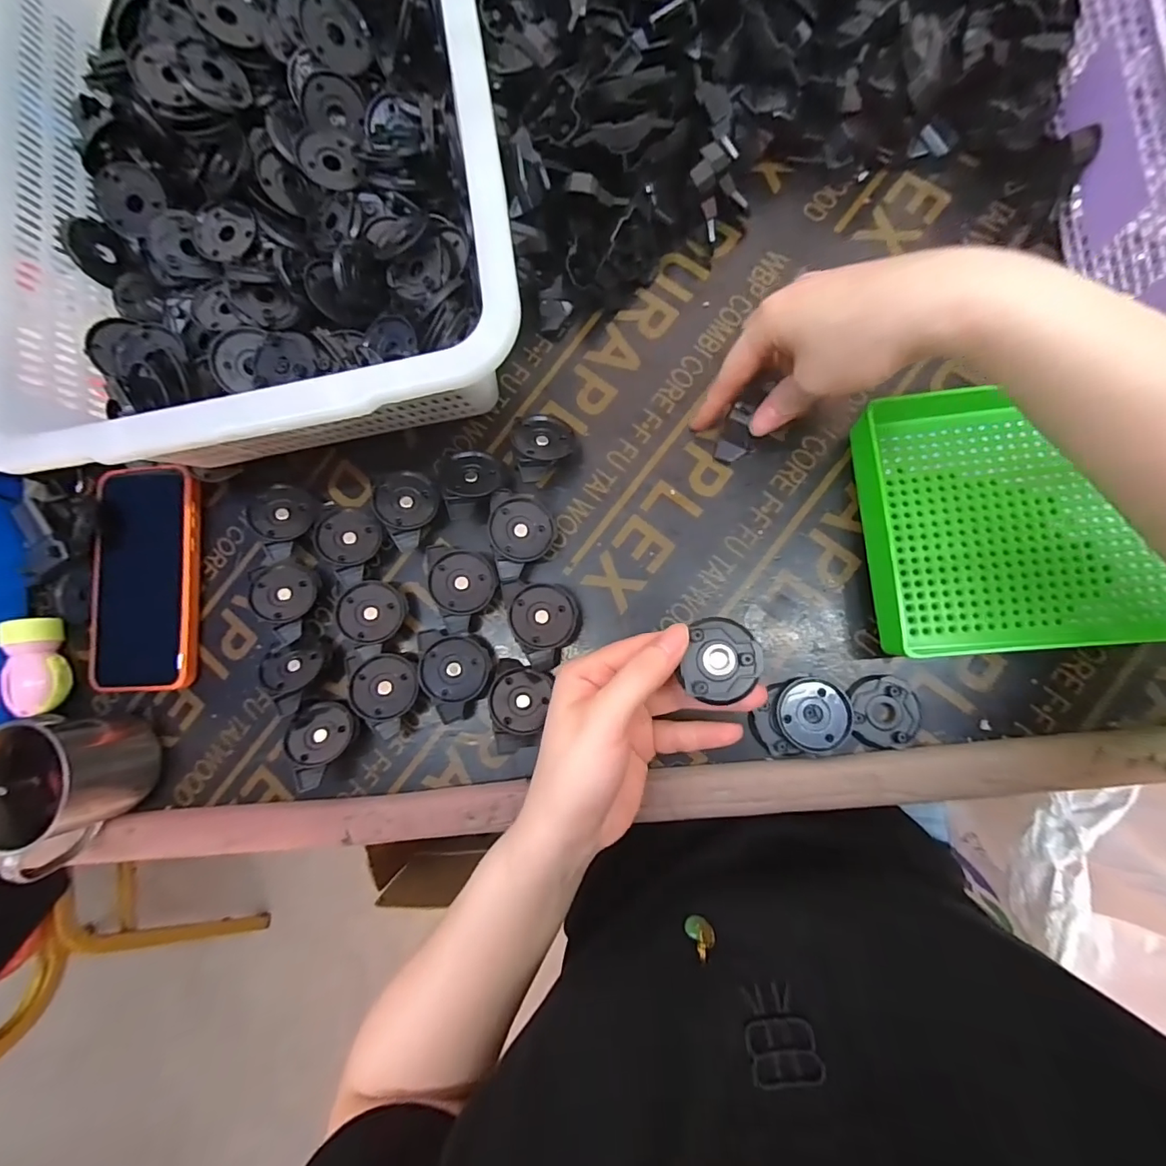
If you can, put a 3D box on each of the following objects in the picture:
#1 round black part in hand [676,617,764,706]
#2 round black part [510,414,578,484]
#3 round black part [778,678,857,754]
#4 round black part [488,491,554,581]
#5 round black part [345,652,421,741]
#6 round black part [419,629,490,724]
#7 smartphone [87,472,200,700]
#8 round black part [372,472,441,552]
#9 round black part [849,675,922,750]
[{"bbox_3d":[0.068,0.038,0.245,0.037,0.005,0.039,-1,85,7],"label":"round black part in hand"},{"bbox_3d":[-0.024,-0.090,0.331,0.037,0.028,0.045,-11,84,6],"label":"round black part"},{"bbox_3d":[0.138,0.080,0.297,0.042,0.009,0.042,-1,85,7],"label":"round black part"},{"bbox_3d":[-0.041,-0.032,0.330,0.043,0.017,0.059,-6,87,-19],"label":"round black part"},{"bbox_3d":[-0.128,0.069,0.328,0.039,0.025,0.056,-27,82,4],"label":"round black part"},{"bbox_3d":[-0.084,0.059,0.326,0.043,0.017,0.058,-11,85,-20],"label":"round black part"},{"bbox_3d":[-0.319,-0.005,0.362,0.080,0.012,0.164,-3,84,6],"label":"smartphone"},{"bbox_3d":[-0.122,-0.051,0.337,0.047,0.013,0.047,3,81,-20],"label":"round black part"},{"bbox_3d":[0.179,0.076,0.294,0.038,0.006,0.041,-1,85,7],"label":"round black part"}]

